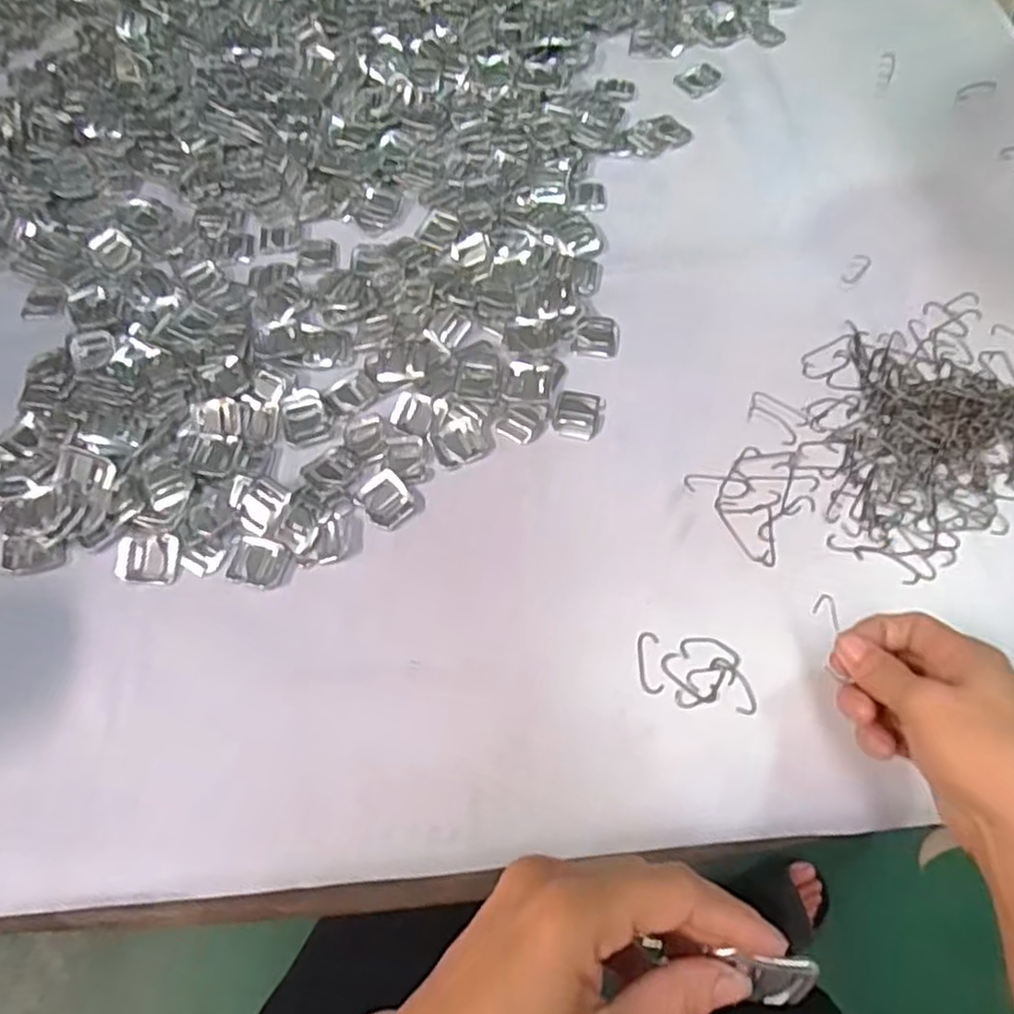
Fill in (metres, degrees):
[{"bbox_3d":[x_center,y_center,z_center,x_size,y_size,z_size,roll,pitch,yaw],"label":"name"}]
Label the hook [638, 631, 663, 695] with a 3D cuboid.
[{"bbox_3d":[0.078,0.085,0.392,0.012,0.004,0.034,-2,62,3],"label":"hook"}]

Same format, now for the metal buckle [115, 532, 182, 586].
[{"bbox_3d":[-0.216,0.032,0.434,0.037,0.004,0.030,2,77,-4],"label":"metal buckle"}]

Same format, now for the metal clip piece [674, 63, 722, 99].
[{"bbox_3d":[0.165,-0.369,0.620,0.037,0.005,0.032,-34,65,-14],"label":"metal clip piece"}]

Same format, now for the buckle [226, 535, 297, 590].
[{"bbox_3d":[-0.146,0.034,0.429,0.038,0.005,0.029,15,64,11],"label":"buckle"}]

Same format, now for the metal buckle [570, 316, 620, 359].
[{"bbox_3d":[0.062,-0.118,0.498,0.031,0.005,0.033,4,62,6],"label":"metal buckle"}]

